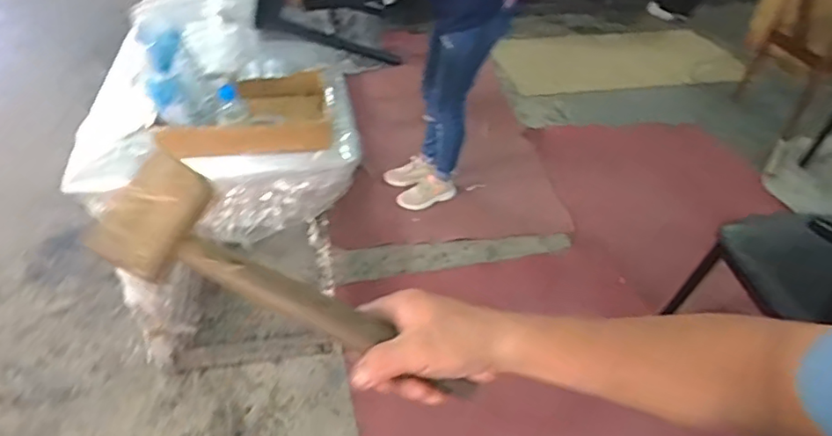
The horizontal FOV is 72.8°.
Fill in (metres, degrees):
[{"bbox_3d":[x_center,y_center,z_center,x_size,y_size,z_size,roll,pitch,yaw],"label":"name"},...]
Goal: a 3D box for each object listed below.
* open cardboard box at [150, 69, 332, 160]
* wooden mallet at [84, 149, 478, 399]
[{"bbox_3d":[-0.384,-0.226,1.272,0.368,0.103,0.223,-8,41,-13],"label":"open cardboard box"},{"bbox_3d":[-0.090,0.062,0.427,0.293,0.043,0.073,33,42,-8],"label":"wooden mallet"}]

